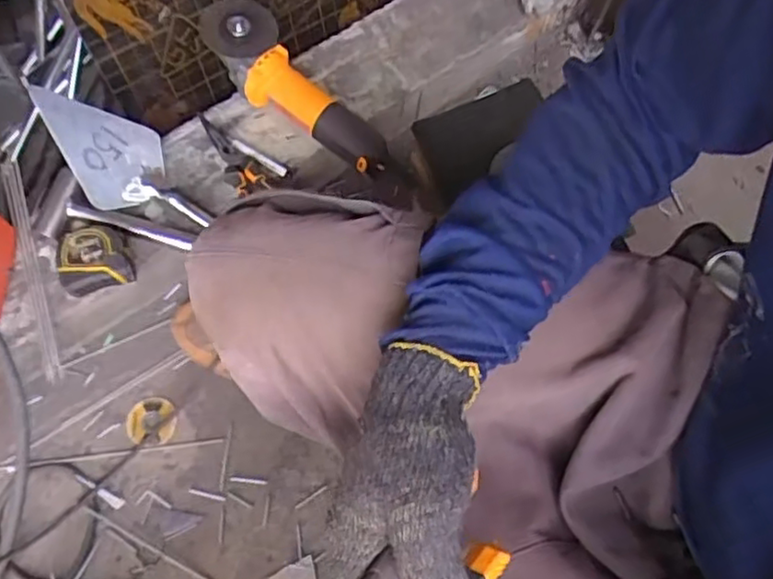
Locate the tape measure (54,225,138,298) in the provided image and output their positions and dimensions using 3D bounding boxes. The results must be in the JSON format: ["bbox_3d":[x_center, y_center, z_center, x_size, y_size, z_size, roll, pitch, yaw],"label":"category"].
[{"bbox_3d":[-0.353,-0.041,0.799,0.082,0.037,0.082,-16,70,-8],"label":"tape measure"}]

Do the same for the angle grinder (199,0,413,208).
[{"bbox_3d":[-0.102,-0.253,0.887,0.335,0.098,0.101,43,71,-17],"label":"angle grinder"}]

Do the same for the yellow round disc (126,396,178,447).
[{"bbox_3d":[-0.304,0.170,0.860,0.066,0.015,0.061,1,68,-2],"label":"yellow round disc"}]

